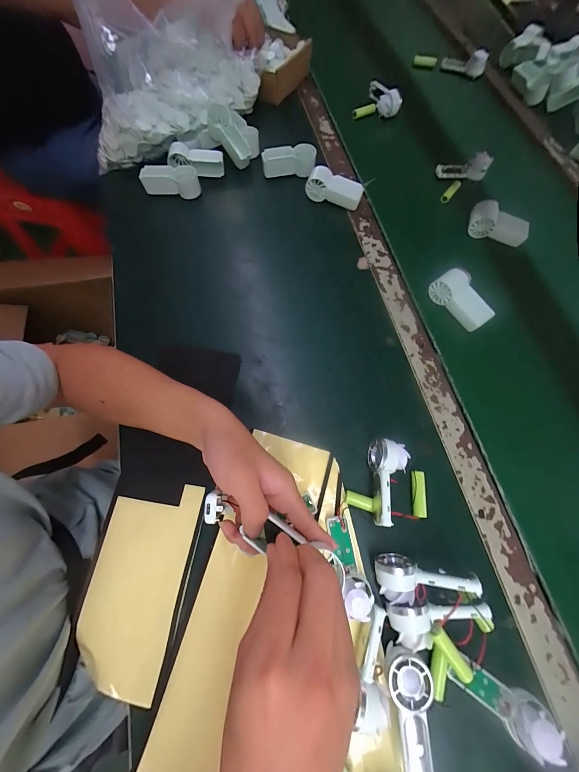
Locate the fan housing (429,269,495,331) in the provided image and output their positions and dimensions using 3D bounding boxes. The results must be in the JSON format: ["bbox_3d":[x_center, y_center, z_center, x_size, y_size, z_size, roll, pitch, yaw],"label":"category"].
[{"bbox_3d":[0.265,-0.131,0.418,0.052,0.030,0.092,-31,75,-11],"label":"fan housing"}]

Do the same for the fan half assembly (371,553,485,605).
[{"bbox_3d":[0.135,0.195,0.275,0.091,0.031,0.039,-8,69,19],"label":"fan half assembly"}]

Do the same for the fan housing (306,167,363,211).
[{"bbox_3d":[0.078,-0.345,0.483,0.096,0.050,0.034,13,72,3],"label":"fan housing"}]

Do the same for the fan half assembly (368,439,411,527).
[{"bbox_3d":[0.116,0.109,0.317,0.039,0.029,0.091,3,71,0],"label":"fan half assembly"}]

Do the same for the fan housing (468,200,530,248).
[{"bbox_3d":[0.362,-0.279,0.475,0.099,0.041,0.039,23,73,7],"label":"fan housing"}]

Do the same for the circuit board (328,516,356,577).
[{"bbox_3d":[0.059,0.175,0.301,0.020,0.006,0.053,-9,73,-9],"label":"circuit board"}]

